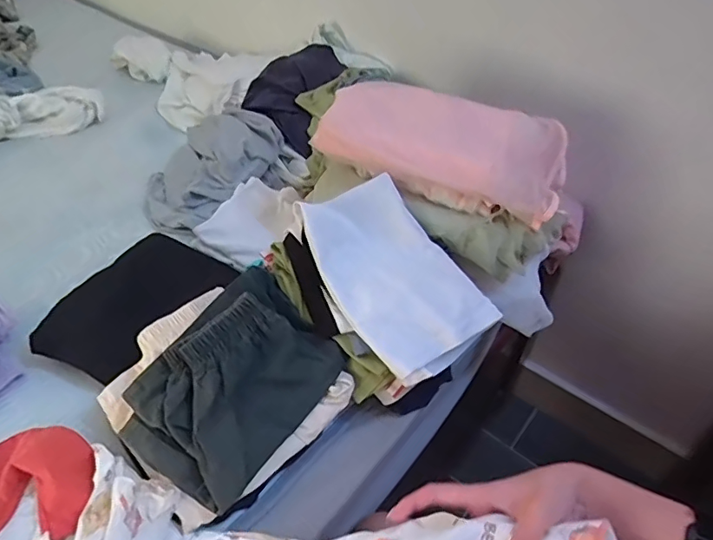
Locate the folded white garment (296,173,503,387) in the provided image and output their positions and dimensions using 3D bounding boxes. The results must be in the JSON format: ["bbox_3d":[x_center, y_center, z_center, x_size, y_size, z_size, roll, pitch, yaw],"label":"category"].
[{"bbox_3d":[0.044,0.001,0.598,0.163,0.031,0.235,-24,67,-30],"label":"folded white garment"}]

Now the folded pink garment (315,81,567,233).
[{"bbox_3d":[0.118,-0.176,0.689,0.311,0.089,0.130,17,42,14],"label":"folded pink garment"}]

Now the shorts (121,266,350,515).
[{"bbox_3d":[-0.111,0.101,0.523,0.152,0.047,0.197,43,56,2],"label":"shorts"}]

